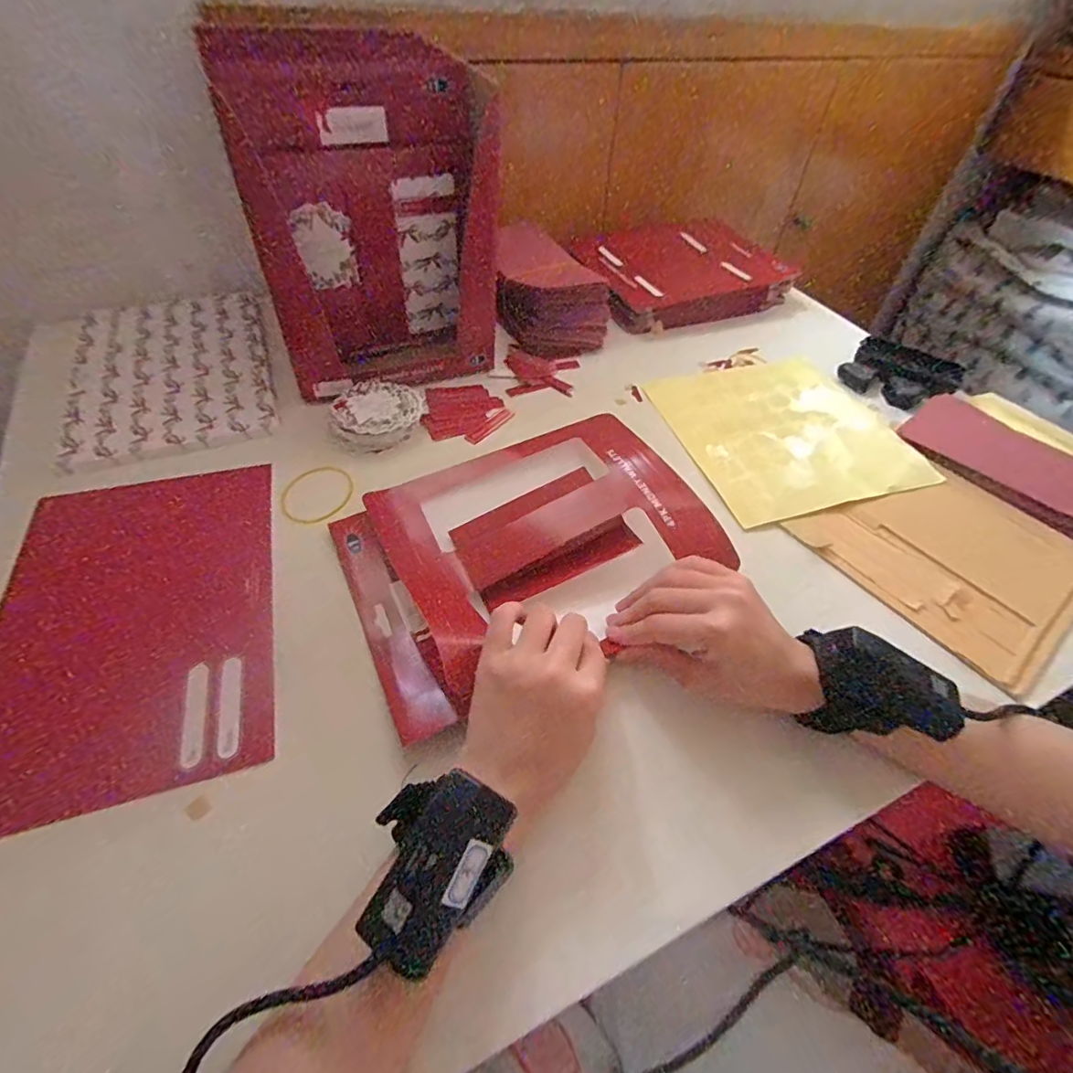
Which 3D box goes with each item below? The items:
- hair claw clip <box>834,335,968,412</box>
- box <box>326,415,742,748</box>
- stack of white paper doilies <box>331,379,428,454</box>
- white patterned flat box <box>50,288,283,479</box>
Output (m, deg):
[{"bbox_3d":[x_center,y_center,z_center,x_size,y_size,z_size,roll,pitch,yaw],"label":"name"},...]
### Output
[{"bbox_3d":[0.417,-0.187,0.592,0.108,0.032,0.085,37,56,26],"label":"hair claw clip"},{"bbox_3d":[-0.011,0.001,0.388,0.249,0.055,0.204,-20,52,-20],"label":"box"},{"bbox_3d":[-0.146,-0.114,0.487,0.071,0.027,0.085,24,51,17],"label":"stack of white paper doilies"},{"bbox_3d":[-0.362,-0.169,0.522,0.172,0.021,0.262,-16,51,-17],"label":"white patterned flat box"}]

